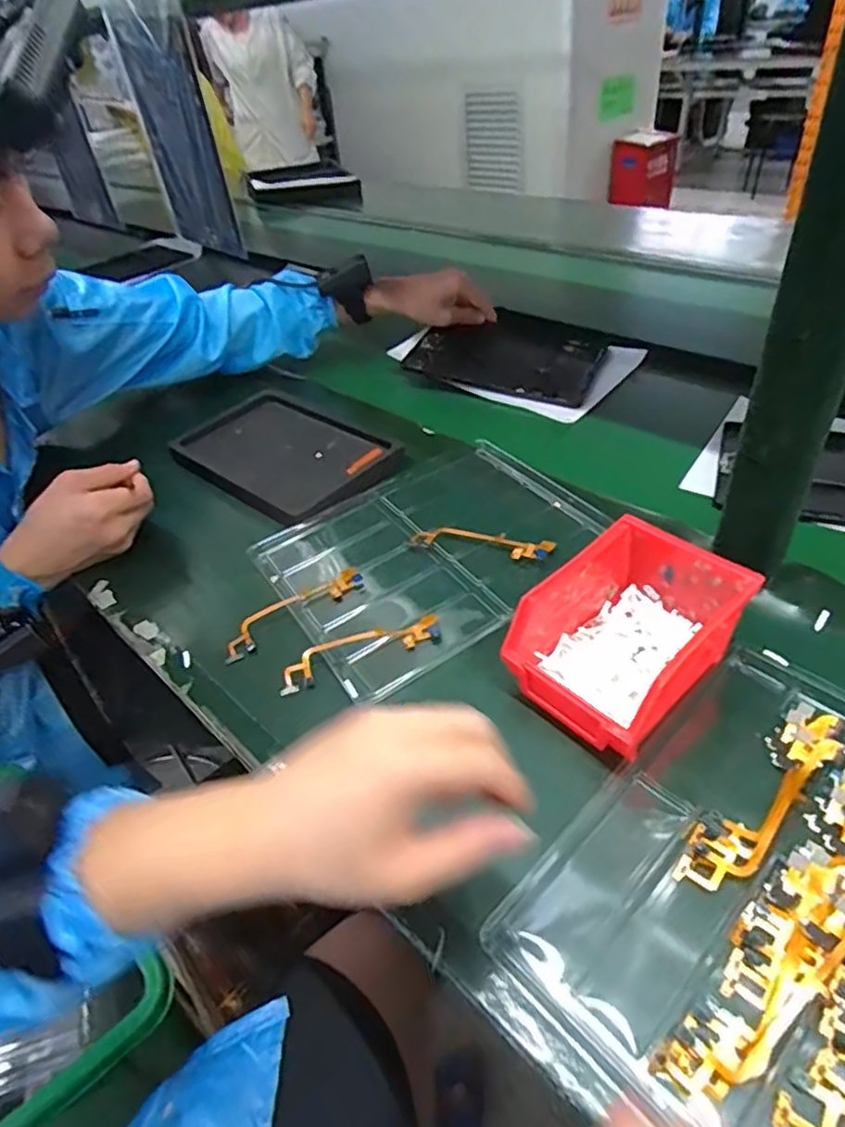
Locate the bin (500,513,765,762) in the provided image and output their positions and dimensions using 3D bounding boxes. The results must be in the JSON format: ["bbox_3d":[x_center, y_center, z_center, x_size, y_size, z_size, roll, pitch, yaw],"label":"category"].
[{"bbox_3d":[0.139,0.045,0.430,0.148,0.070,0.099,-32,47,-27],"label":"bin"}]

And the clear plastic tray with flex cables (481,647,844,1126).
[{"bbox_3d":[0.200,0.170,0.326,0.260,0.014,0.215,-33,48,-28],"label":"clear plastic tray with flex cables"}]

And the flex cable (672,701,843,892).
[{"bbox_3d":[0.199,0.131,0.368,0.144,0.009,0.034,-32,47,-27],"label":"flex cable"}]

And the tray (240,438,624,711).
[{"bbox_3d":[0.017,-0.017,0.569,0.278,0.018,0.214,-26,44,-21],"label":"tray"}]

